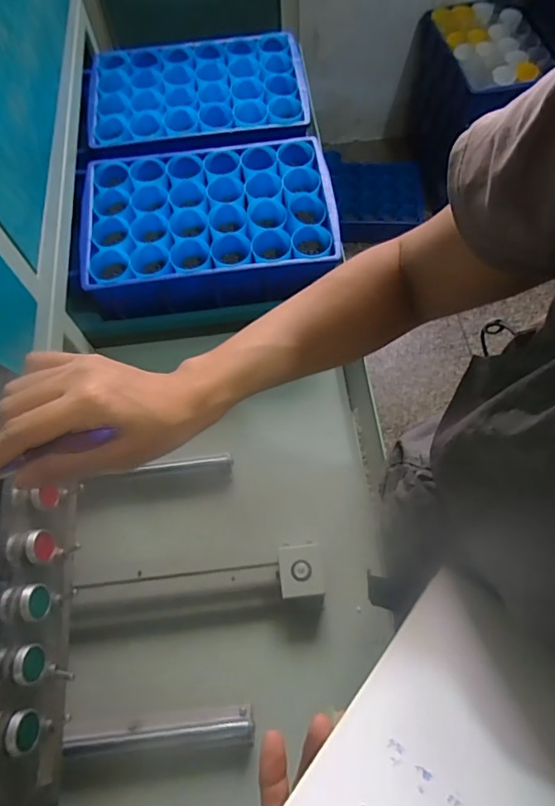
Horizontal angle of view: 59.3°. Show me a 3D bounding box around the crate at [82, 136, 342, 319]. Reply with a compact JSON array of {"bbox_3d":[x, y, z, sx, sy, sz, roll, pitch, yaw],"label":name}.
[{"bbox_3d":[-0.115,-0.307,0.832,0.402,0.085,0.279,-7,66,0],"label":"crate"}]

